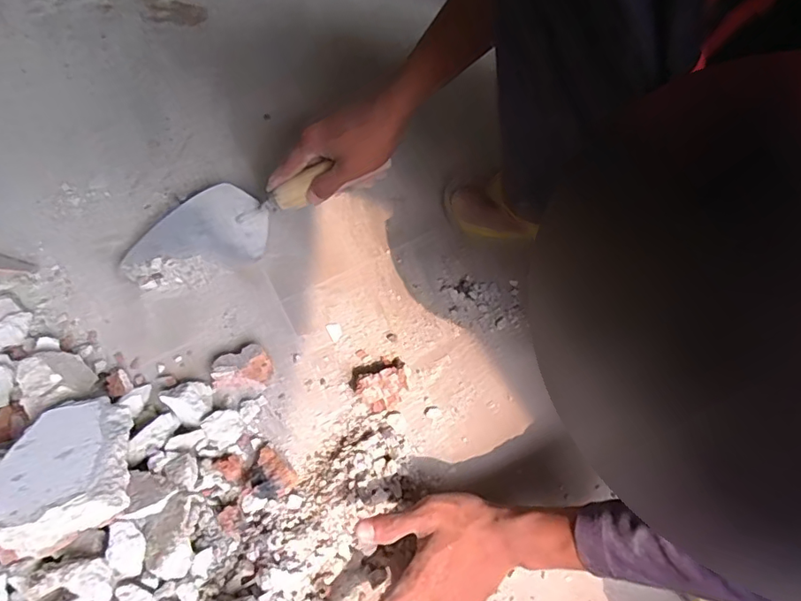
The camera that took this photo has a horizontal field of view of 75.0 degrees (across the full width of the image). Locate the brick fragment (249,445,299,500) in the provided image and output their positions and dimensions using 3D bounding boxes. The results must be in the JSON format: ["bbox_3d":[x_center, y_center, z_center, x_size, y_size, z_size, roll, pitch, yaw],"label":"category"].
[{"bbox_3d":[-0.116,0.152,0.456,0.045,0.022,0.034,39,70,18],"label":"brick fragment"}]

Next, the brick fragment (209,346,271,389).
[{"bbox_3d":[-0.150,0.064,0.498,0.051,0.029,0.039,2,63,2],"label":"brick fragment"}]

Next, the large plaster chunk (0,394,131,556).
[{"bbox_3d":[-0.245,0.120,0.383,0.083,0.027,0.112,-10,36,-20],"label":"large plaster chunk"}]

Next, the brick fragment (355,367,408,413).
[{"bbox_3d":[-0.017,0.084,0.489,0.046,0.025,0.032,-14,64,-6],"label":"brick fragment"}]

